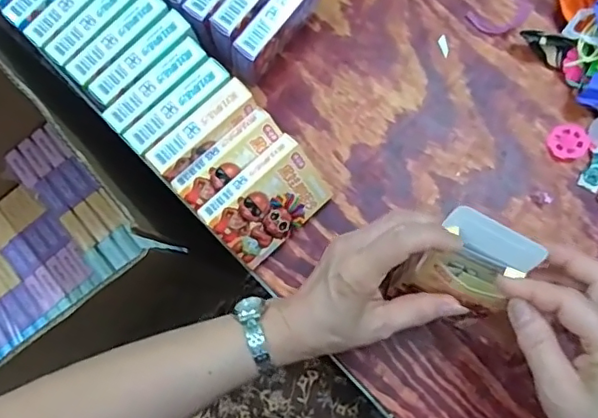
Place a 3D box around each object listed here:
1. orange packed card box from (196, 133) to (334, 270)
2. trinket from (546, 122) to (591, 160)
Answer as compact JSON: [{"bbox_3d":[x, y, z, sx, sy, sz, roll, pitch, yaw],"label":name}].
[{"bbox_3d":[-0.023,-0.004,0.445,0.090,0.067,0.019,-43,41,-5],"label":"orange packed card box"},{"bbox_3d":[0.228,-0.057,0.478,0.030,0.008,0.032,41,82,8],"label":"trinket"}]

